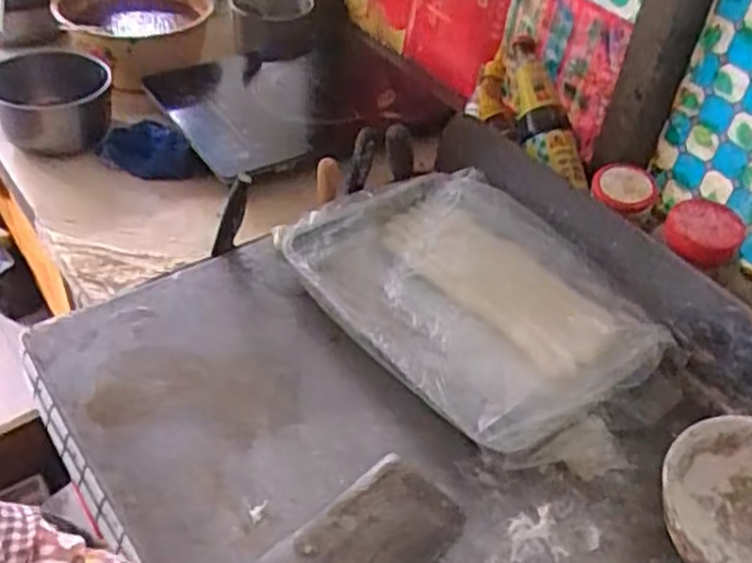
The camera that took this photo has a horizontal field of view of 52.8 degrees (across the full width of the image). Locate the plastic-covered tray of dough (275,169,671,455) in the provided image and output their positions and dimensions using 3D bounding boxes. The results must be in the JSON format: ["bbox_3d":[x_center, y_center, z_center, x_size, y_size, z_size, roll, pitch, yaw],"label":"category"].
[{"bbox_3d":[0.102,0.011,0.889,0.293,0.056,0.423,-27,53,-30],"label":"plastic-covered tray of dough"}]

